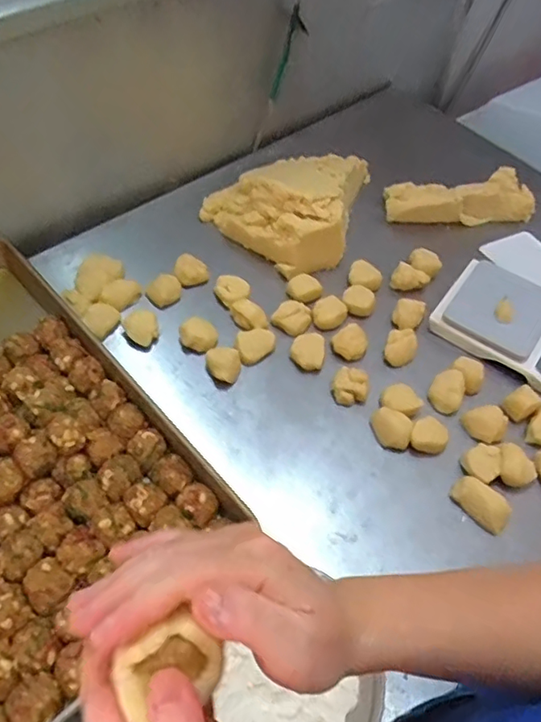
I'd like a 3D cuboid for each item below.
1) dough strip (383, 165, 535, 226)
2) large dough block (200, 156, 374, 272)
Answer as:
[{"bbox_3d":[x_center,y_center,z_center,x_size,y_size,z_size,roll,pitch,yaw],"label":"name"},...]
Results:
[{"bbox_3d":[0.314,-0.266,0.913,0.243,0.050,0.082,1,55,-2],"label":"dough strip"},{"bbox_3d":[0.027,-0.281,0.879,0.240,0.087,0.260,20,57,11],"label":"large dough block"}]

